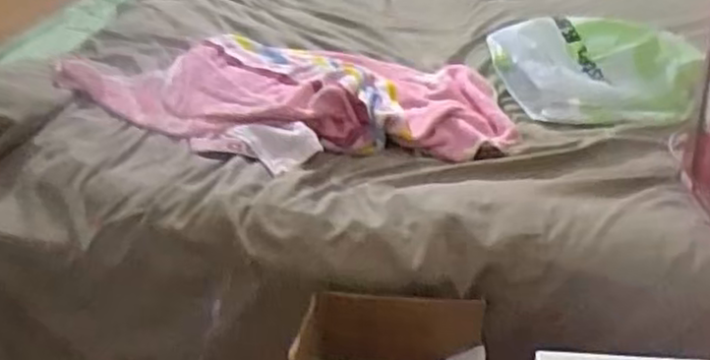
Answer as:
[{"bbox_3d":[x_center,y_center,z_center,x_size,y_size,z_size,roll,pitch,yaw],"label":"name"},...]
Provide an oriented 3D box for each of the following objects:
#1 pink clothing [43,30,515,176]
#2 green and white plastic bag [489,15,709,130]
[{"bbox_3d":[-0.106,-0.134,1.080,0.633,0.054,0.323,12,34,17],"label":"pink clothing"},{"bbox_3d":[0.372,-0.181,1.133,0.257,0.083,0.213,-5,33,-9],"label":"green and white plastic bag"}]

